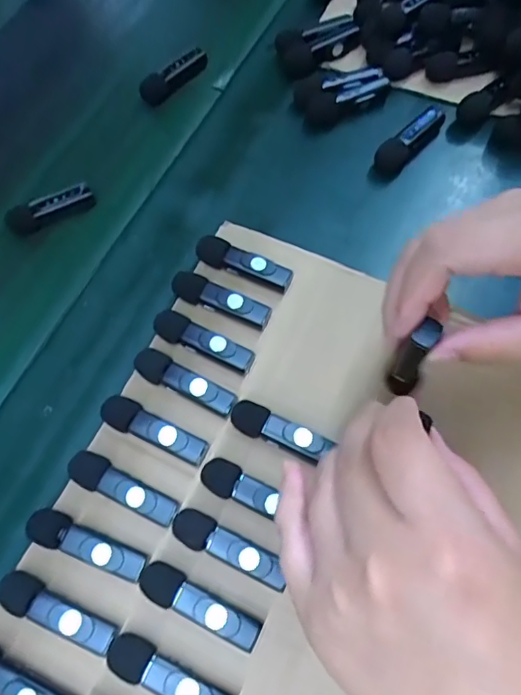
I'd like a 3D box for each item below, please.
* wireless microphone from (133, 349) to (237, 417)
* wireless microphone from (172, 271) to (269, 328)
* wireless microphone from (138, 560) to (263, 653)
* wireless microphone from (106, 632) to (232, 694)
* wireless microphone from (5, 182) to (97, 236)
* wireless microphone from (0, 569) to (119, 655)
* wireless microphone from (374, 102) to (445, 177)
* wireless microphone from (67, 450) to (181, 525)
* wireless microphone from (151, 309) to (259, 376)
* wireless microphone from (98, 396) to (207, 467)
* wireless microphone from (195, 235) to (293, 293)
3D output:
[{"bbox_3d":[-0.045,0.022,0.314,0.065,0.017,0.018,27,72,13],"label":"wireless microphone"},{"bbox_3d":[-0.025,-0.030,0.332,0.062,0.018,0.017,22,71,12],"label":"wireless microphone"},{"bbox_3d":[-0.031,0.130,0.266,0.065,0.014,0.017,23,71,12],"label":"wireless microphone"},{"bbox_3d":[-0.044,0.161,0.256,0.065,0.016,0.017,22,71,12],"label":"wireless microphone"},{"bbox_3d":[-0.155,-0.103,0.388,0.063,0.020,0.021,-29,69,-9],"label":"wireless microphone"},{"bbox_3d":[-0.104,0.134,0.267,0.065,0.014,0.017,23,71,12],"label":"wireless microphone"},{"bbox_3d":[0.111,-0.152,0.380,0.020,0.018,0.069,42,76,18],"label":"wireless microphone"},{"bbox_3d":[-0.075,0.079,0.292,0.064,0.018,0.017,24,71,12],"label":"wireless microphone"},{"bbox_3d":[-0.035,-0.003,0.324,0.065,0.017,0.018,22,71,12],"label":"wireless microphone"},{"bbox_3d":[-0.061,0.049,0.303,0.065,0.018,0.018,24,71,13],"label":"wireless microphone"},{"bbox_3d":[-0.011,-0.054,0.343,0.064,0.017,0.016,23,71,12],"label":"wireless microphone"}]

